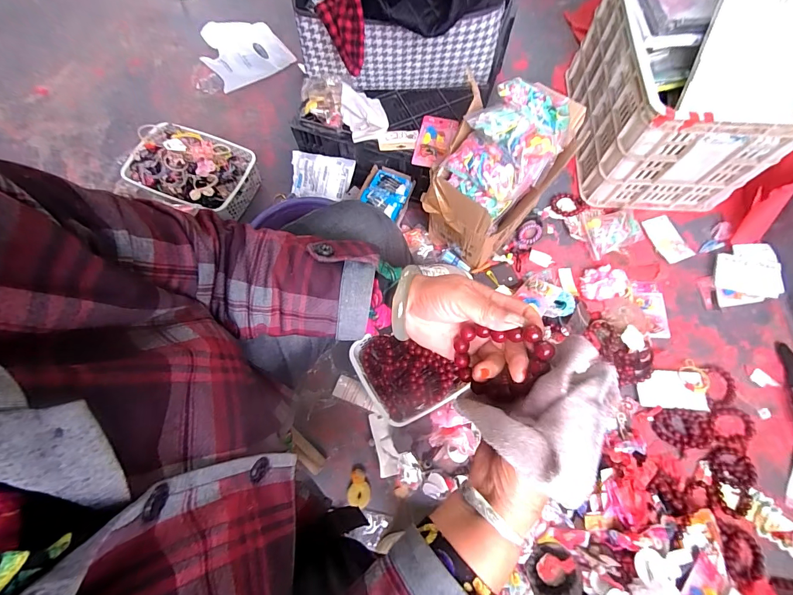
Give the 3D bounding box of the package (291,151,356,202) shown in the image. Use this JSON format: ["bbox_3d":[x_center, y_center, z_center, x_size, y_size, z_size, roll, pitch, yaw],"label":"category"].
[{"bbox_3d":[-0.189,-0.293,0.887,0.157,0.019,0.103,14,107,11],"label":"package"}]

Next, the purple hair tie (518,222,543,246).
[{"bbox_3d":[0.333,-0.158,0.906,0.051,0.007,0.069,38,76,13],"label":"purple hair tie"}]

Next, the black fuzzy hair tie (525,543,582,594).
[{"bbox_3d":[0.273,0.482,0.629,0.077,0.024,0.090,-34,51,25],"label":"black fuzzy hair tie"}]

